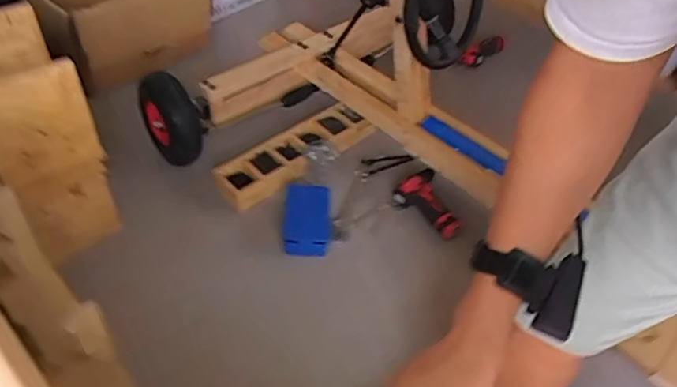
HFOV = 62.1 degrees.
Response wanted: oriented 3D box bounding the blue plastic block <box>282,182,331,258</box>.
[{"bbox_3d":[-0.081,0.060,1.422,0.118,0.056,0.200,1,47,-4],"label":"blue plastic block"}]

